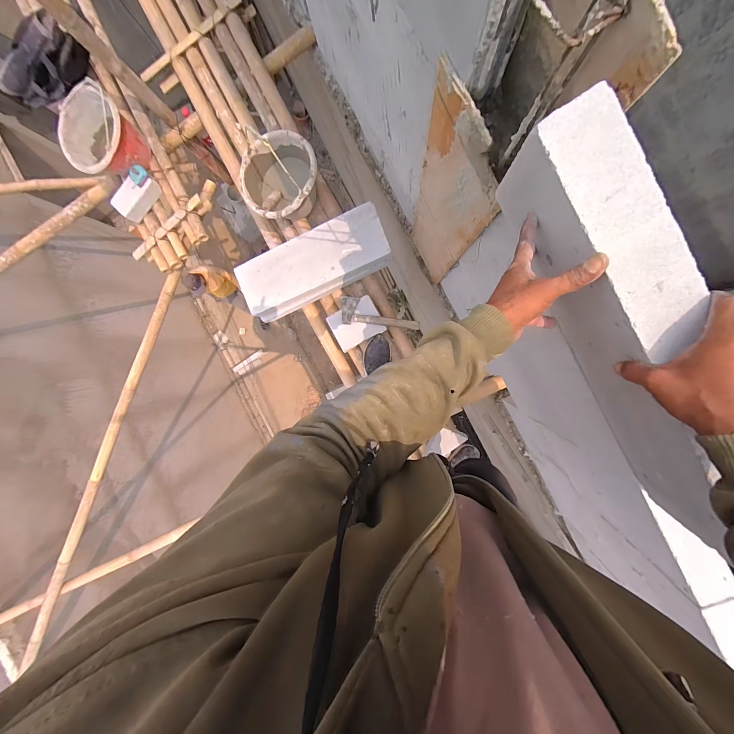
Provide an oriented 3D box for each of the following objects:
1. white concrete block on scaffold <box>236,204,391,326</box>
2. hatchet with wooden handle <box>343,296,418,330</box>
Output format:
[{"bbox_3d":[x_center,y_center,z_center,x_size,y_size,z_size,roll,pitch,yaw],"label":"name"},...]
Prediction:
[{"bbox_3d":[-0.213,-0.401,1.221,0.601,0.115,0.226,-23,92,8],"label":"white concrete block on scaffold"},{"bbox_3d":[0.044,-0.217,1.234,0.311,0.031,0.109,5,96,6],"label":"hatchet with wooden handle"}]

